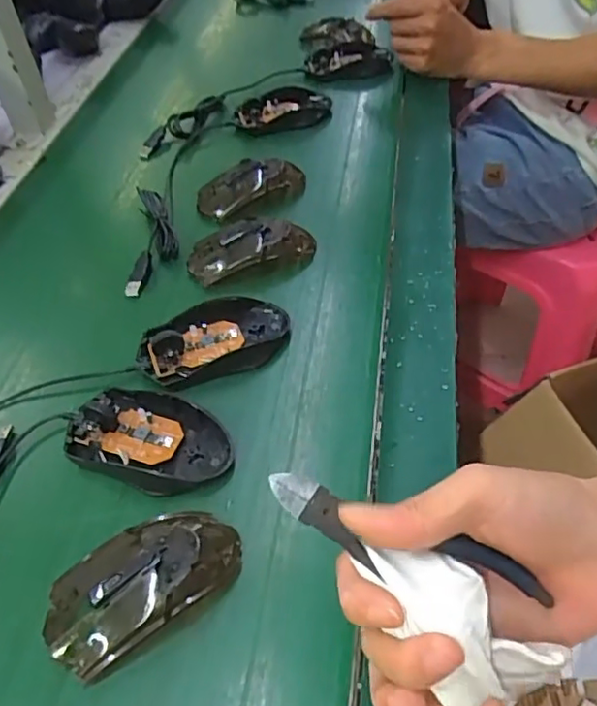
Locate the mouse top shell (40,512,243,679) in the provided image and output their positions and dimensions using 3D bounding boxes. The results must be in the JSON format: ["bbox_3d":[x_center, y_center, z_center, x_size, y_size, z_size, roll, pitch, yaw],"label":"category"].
[{"bbox_3d":[-0.085,0.126,0.334,0.107,0.030,0.060,-23,50,-15],"label":"mouse top shell"}]

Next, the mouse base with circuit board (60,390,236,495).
[{"bbox_3d":[-0.100,0.054,0.400,0.110,0.028,0.064,15,51,17],"label":"mouse base with circuit board"}]

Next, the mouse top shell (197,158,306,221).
[{"bbox_3d":[-0.048,-0.163,0.589,0.105,0.034,0.048,-19,49,-12],"label":"mouse top shell"}]

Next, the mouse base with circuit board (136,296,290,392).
[{"bbox_3d":[-0.063,-0.011,0.456,0.112,0.024,0.064,-22,50,-14],"label":"mouse base with circuit board"}]

